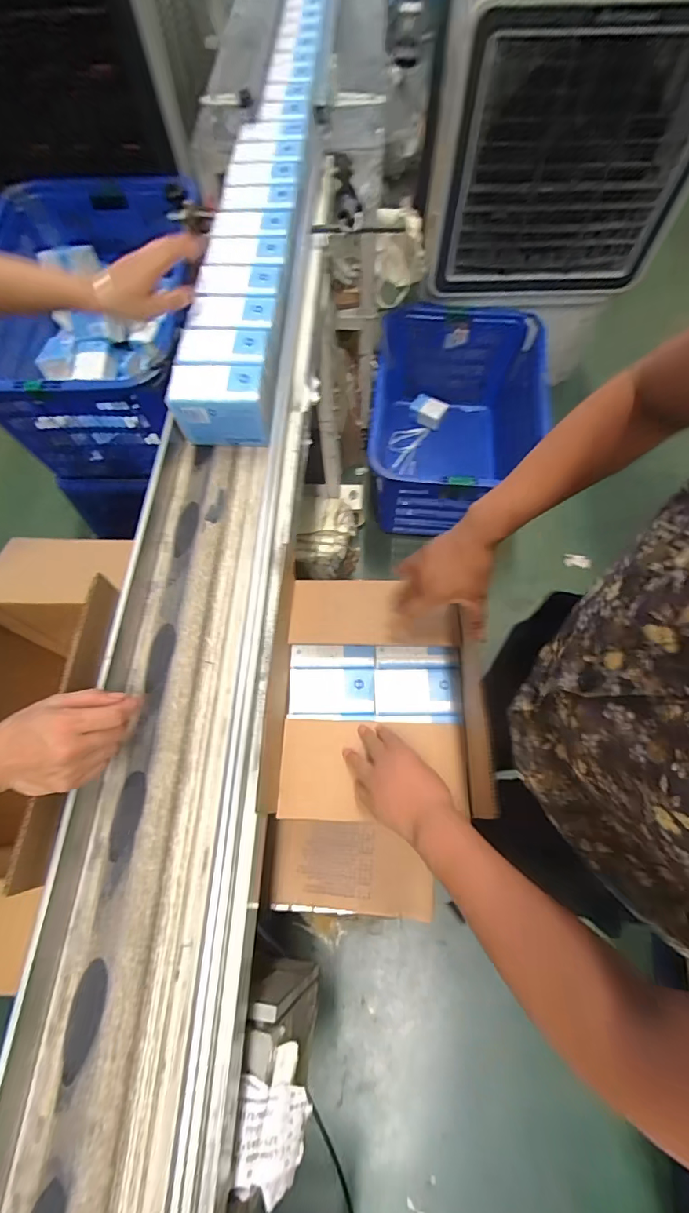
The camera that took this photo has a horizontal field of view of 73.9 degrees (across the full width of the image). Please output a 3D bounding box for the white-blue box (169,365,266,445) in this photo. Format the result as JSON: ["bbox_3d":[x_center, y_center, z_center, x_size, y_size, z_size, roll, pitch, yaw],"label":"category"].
[{"bbox_3d":[-0.166,-0.275,0.633,0.124,0.084,0.073,1,68,2],"label":"white-blue box"}]

